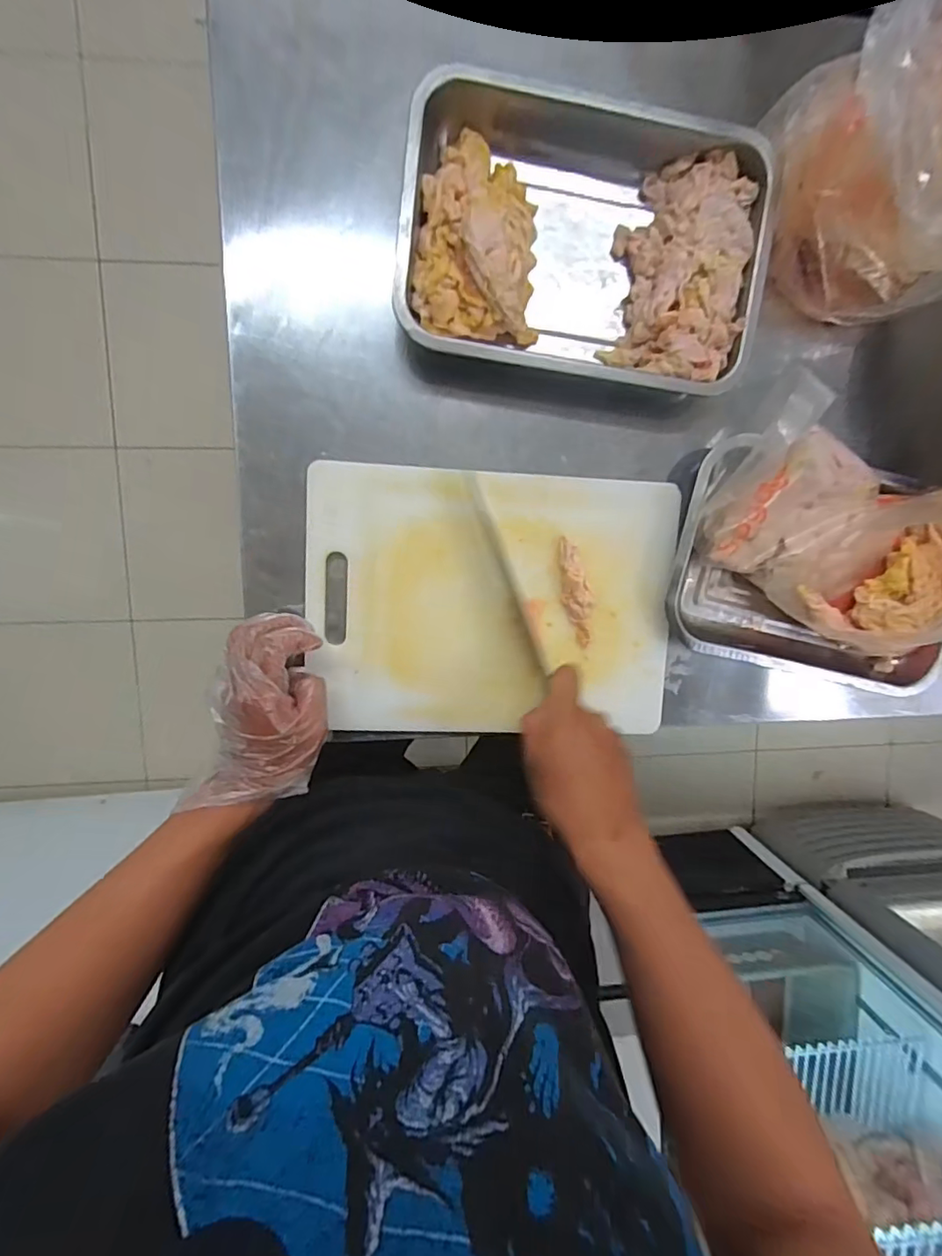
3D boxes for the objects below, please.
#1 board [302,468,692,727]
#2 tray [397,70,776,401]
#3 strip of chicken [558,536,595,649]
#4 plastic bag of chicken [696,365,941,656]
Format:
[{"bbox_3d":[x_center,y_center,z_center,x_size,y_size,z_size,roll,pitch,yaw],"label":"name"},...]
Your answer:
[{"bbox_3d":[0.023,-0.022,0.514,0.339,0.029,0.238,1,97,-6],"label":"board"},{"bbox_3d":[0.096,-0.337,0.483,0.304,0.064,0.224,7,97,-6],"label":"tray"},{"bbox_3d":[0.100,-0.032,0.517,0.027,0.017,0.101,-20,99,-3],"label":"strip of chicken"},{"bbox_3d":[0.349,-0.078,0.488,0.275,0.079,0.169,19,95,-8],"label":"plastic bag of chicken"}]

